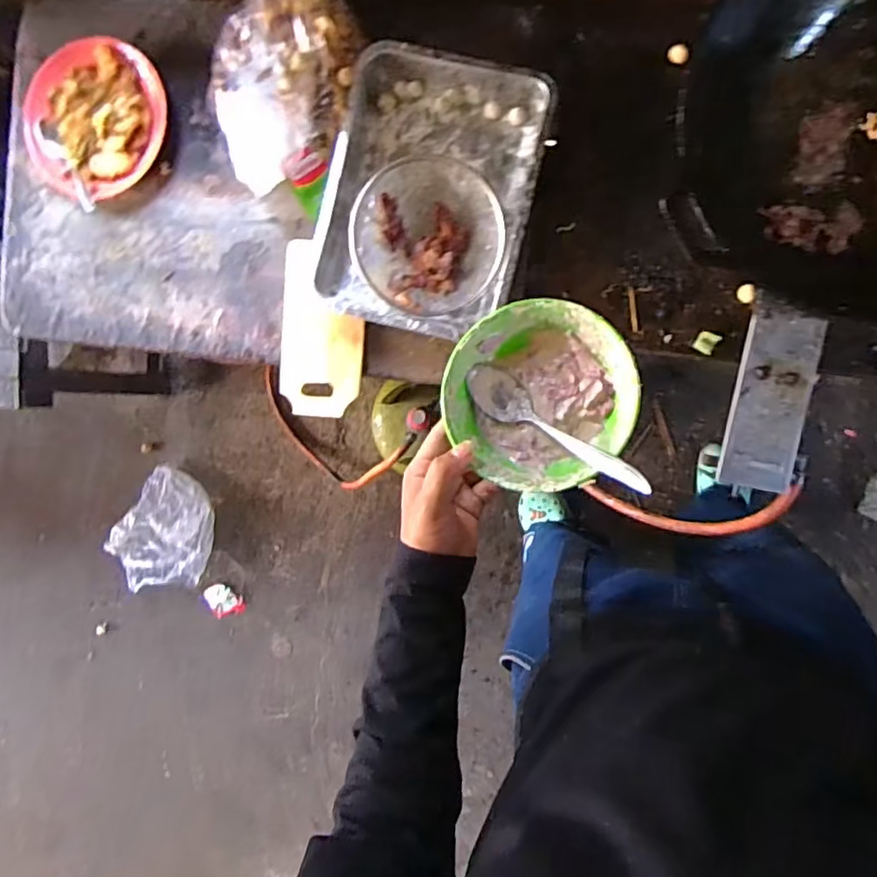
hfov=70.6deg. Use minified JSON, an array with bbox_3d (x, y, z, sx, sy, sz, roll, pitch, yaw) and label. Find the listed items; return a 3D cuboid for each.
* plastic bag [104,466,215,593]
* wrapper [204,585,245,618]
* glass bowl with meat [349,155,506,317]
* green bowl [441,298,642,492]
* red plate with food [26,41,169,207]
[{"bbox_3d":[-0.659,0.238,1.509,0.229,0.125,0.266,34,97,4],"label":"plastic bag"},{"bbox_3d":[-0.530,0.401,1.533,0.076,0.031,0.087,-23,90,8],"label":"wrapper"},{"bbox_3d":[-0.014,-0.256,0.790,0.185,0.049,0.190,0,94,8],"label":"glass bowl with meat"},{"bbox_3d":[0.079,-0.037,0.492,0.140,0.048,0.140,0,94,8],"label":"green bowl"},{"bbox_3d":[-0.492,-0.453,0.880,0.208,0.050,0.218,0,94,8],"label":"red plate with food"}]

